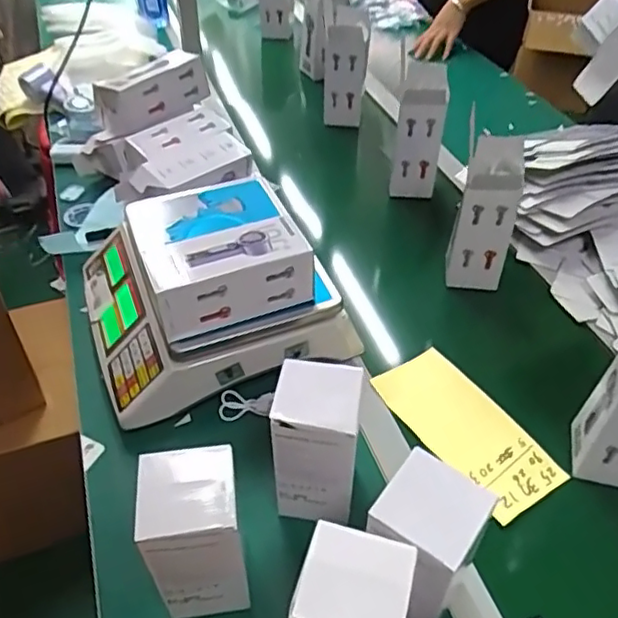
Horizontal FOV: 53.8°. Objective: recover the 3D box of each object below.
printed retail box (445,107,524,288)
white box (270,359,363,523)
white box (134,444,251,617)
[{"bbox_3d":[0.235,-0.134,0.827,0.075,0.188,0.110,8,44,5],"label":"printed retail box"},{"bbox_3d":[0.007,0.123,0.562,0.071,0.152,0.066,8,44,5],"label":"white box"},{"bbox_3d":[-0.091,0.193,0.508,0.077,0.177,0.071,-5,44,-8],"label":"white box"}]

